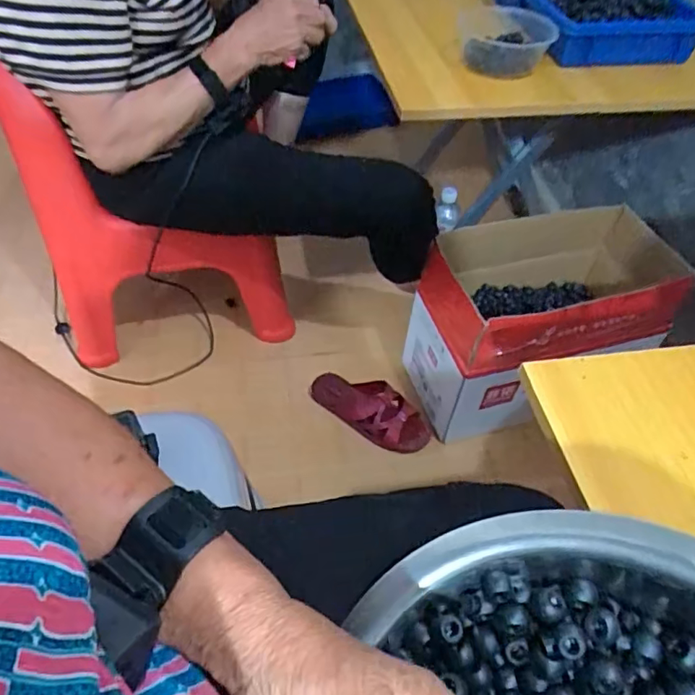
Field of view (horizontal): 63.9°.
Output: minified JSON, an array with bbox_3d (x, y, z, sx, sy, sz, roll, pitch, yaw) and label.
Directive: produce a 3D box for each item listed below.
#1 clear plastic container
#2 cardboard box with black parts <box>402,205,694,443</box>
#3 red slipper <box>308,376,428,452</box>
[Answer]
[{"bbox_3d":[0.249,-0.478,0.869,0.130,0.060,0.136,-2,50,-5],"label":"clear plastic container"},{"bbox_3d":[0.333,-0.052,0.987,0.425,0.280,0.222,-13,52,-14],"label":"cardboard box with black parts"},{"bbox_3d":[0.038,0.113,1.005,0.223,0.057,0.093,32,56,21],"label":"red slipper"}]

